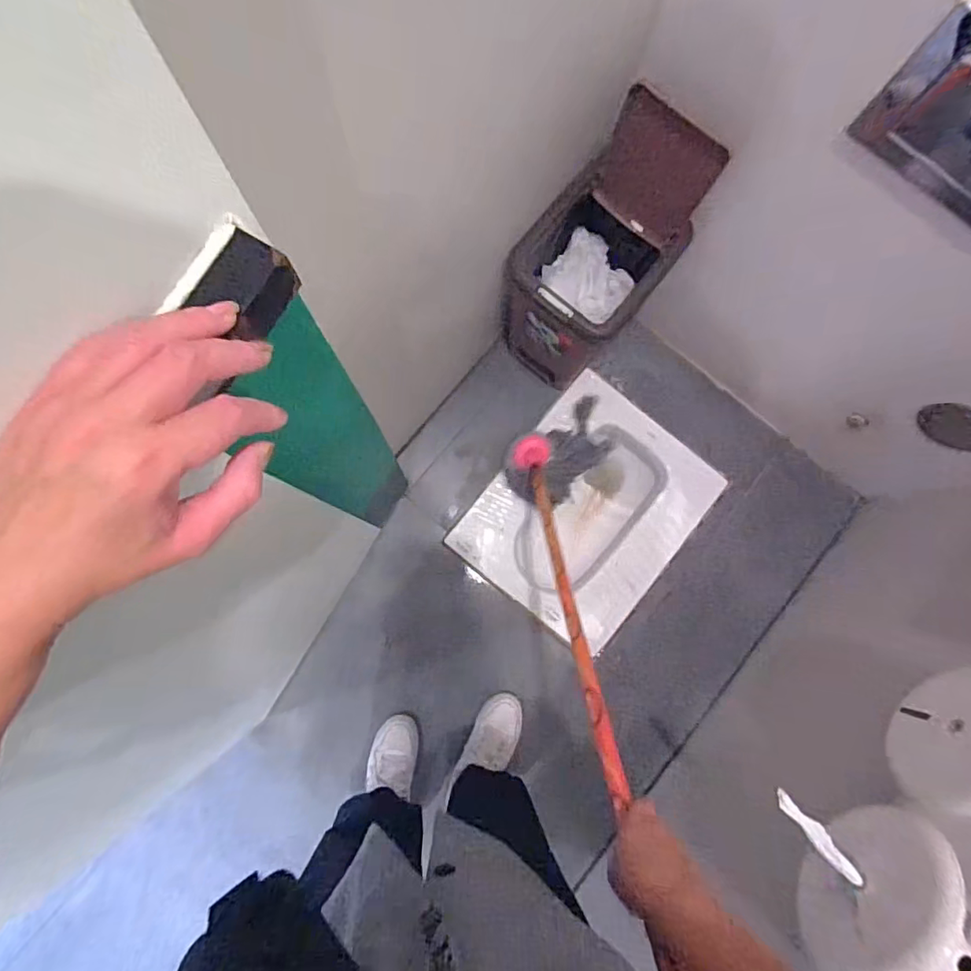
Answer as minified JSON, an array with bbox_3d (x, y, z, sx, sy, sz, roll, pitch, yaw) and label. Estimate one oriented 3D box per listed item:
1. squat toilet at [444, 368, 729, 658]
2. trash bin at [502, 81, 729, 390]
[{"bbox_3d":[0.228,0.068,1.246,0.414,0.138,0.503,39,82,3],"label":"squat toilet"},{"bbox_3d":[0.181,-0.374,0.978,0.210,0.521,0.250,37,81,2],"label":"trash bin"}]

